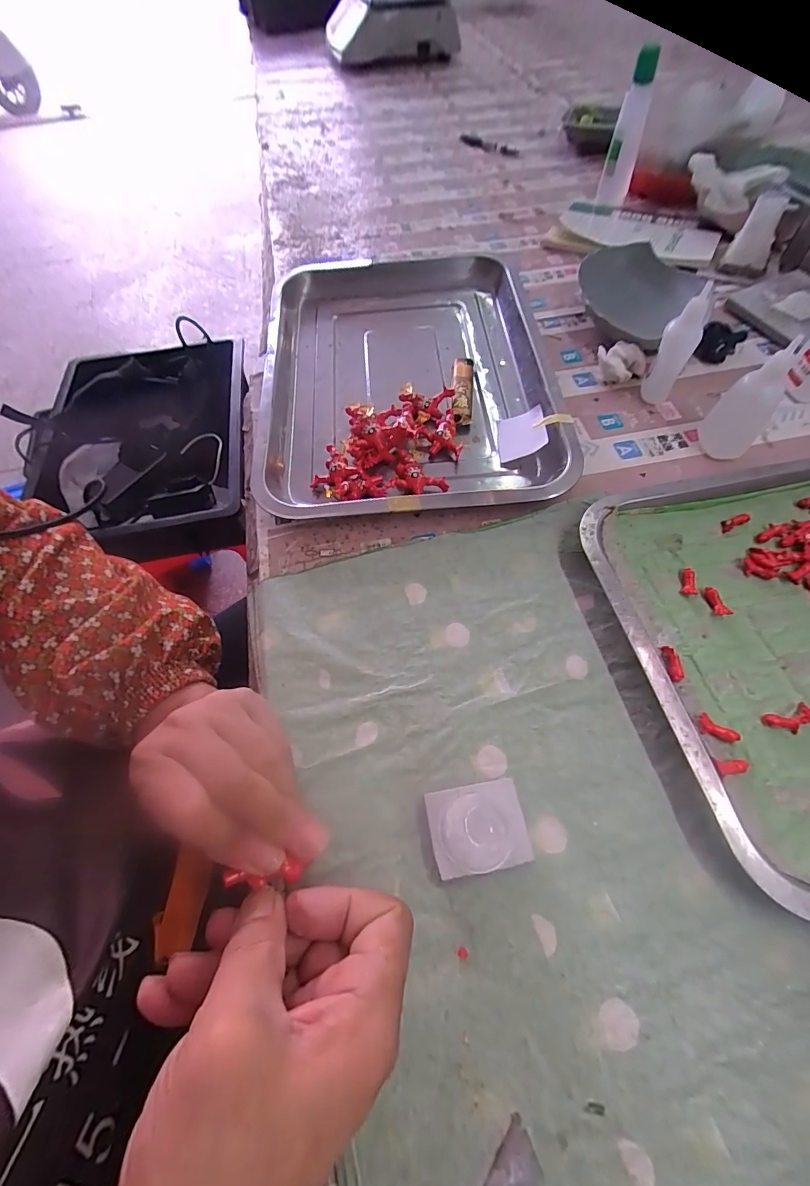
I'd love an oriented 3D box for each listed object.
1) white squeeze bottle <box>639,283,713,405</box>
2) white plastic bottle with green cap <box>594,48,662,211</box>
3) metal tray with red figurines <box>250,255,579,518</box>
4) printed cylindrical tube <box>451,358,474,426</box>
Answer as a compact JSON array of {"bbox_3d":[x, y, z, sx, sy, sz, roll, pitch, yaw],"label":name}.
[{"bbox_3d":[0.228,-0.206,0.369,0.024,0.091,0.023,-16,61,-6],"label":"white squeeze bottle"},{"bbox_3d":[0.273,-0.562,0.538,0.036,0.136,0.041,14,62,11],"label":"white plastic bottle with green cap"},{"bbox_3d":[-0.006,-0.213,0.421,0.254,0.034,0.352,-5,60,1],"label":"metal tray with red figurines"},{"bbox_3d":[0.053,-0.185,0.410,0.019,0.017,0.090,3,61,5],"label":"printed cylindrical tube"}]

